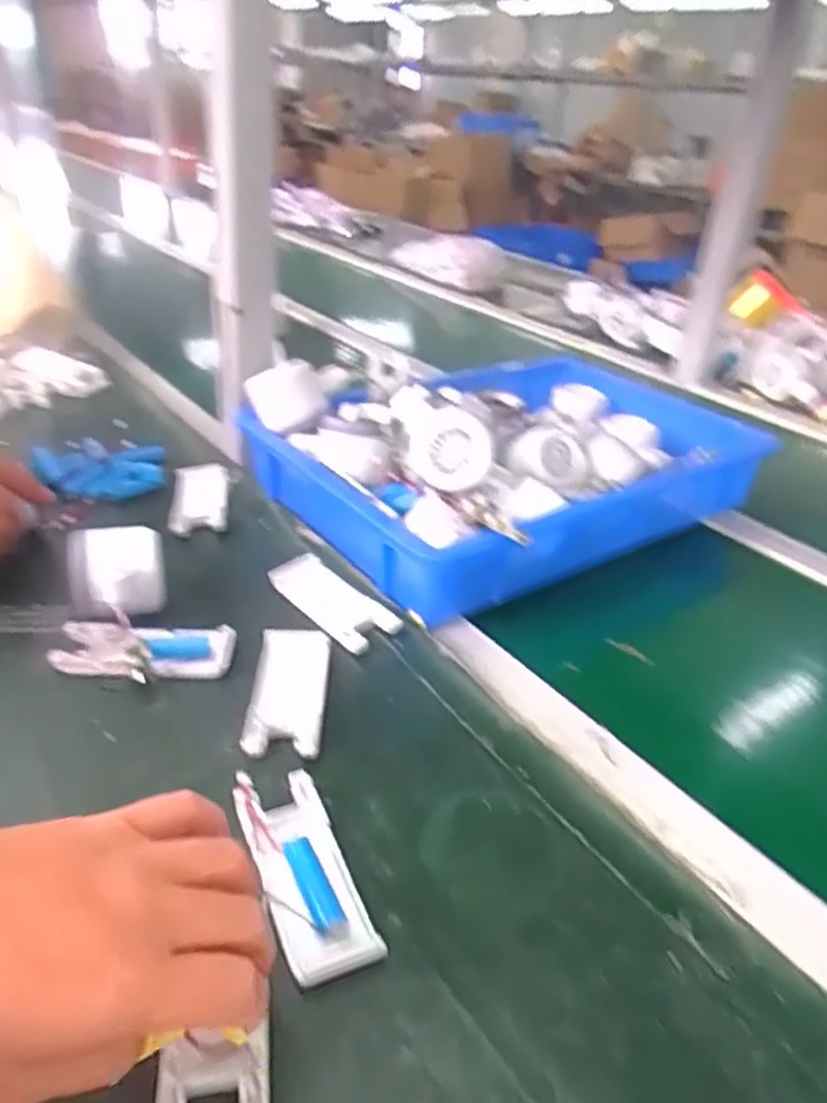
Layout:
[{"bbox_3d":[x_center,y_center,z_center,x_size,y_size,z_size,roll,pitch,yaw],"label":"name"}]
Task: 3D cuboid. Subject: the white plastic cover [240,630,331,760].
[{"bbox_3d":[-0.077,0.085,0.470,0.044,0.009,0.105,4,31,-4],"label":"white plastic cover"}]

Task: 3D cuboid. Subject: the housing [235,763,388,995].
[{"bbox_3d":[-0.053,0.149,0.363,0.042,0.015,0.108,-9,34,-24],"label":"housing"}]

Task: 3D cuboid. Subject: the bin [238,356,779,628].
[{"bbox_3d":[0.092,-0.094,0.696,0.415,0.111,0.292,-16,38,-32],"label":"bin"}]

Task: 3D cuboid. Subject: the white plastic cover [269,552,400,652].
[{"bbox_3d":[-0.060,0.034,0.547,0.041,0.014,0.108,-21,41,-38],"label":"white plastic cover"}]

